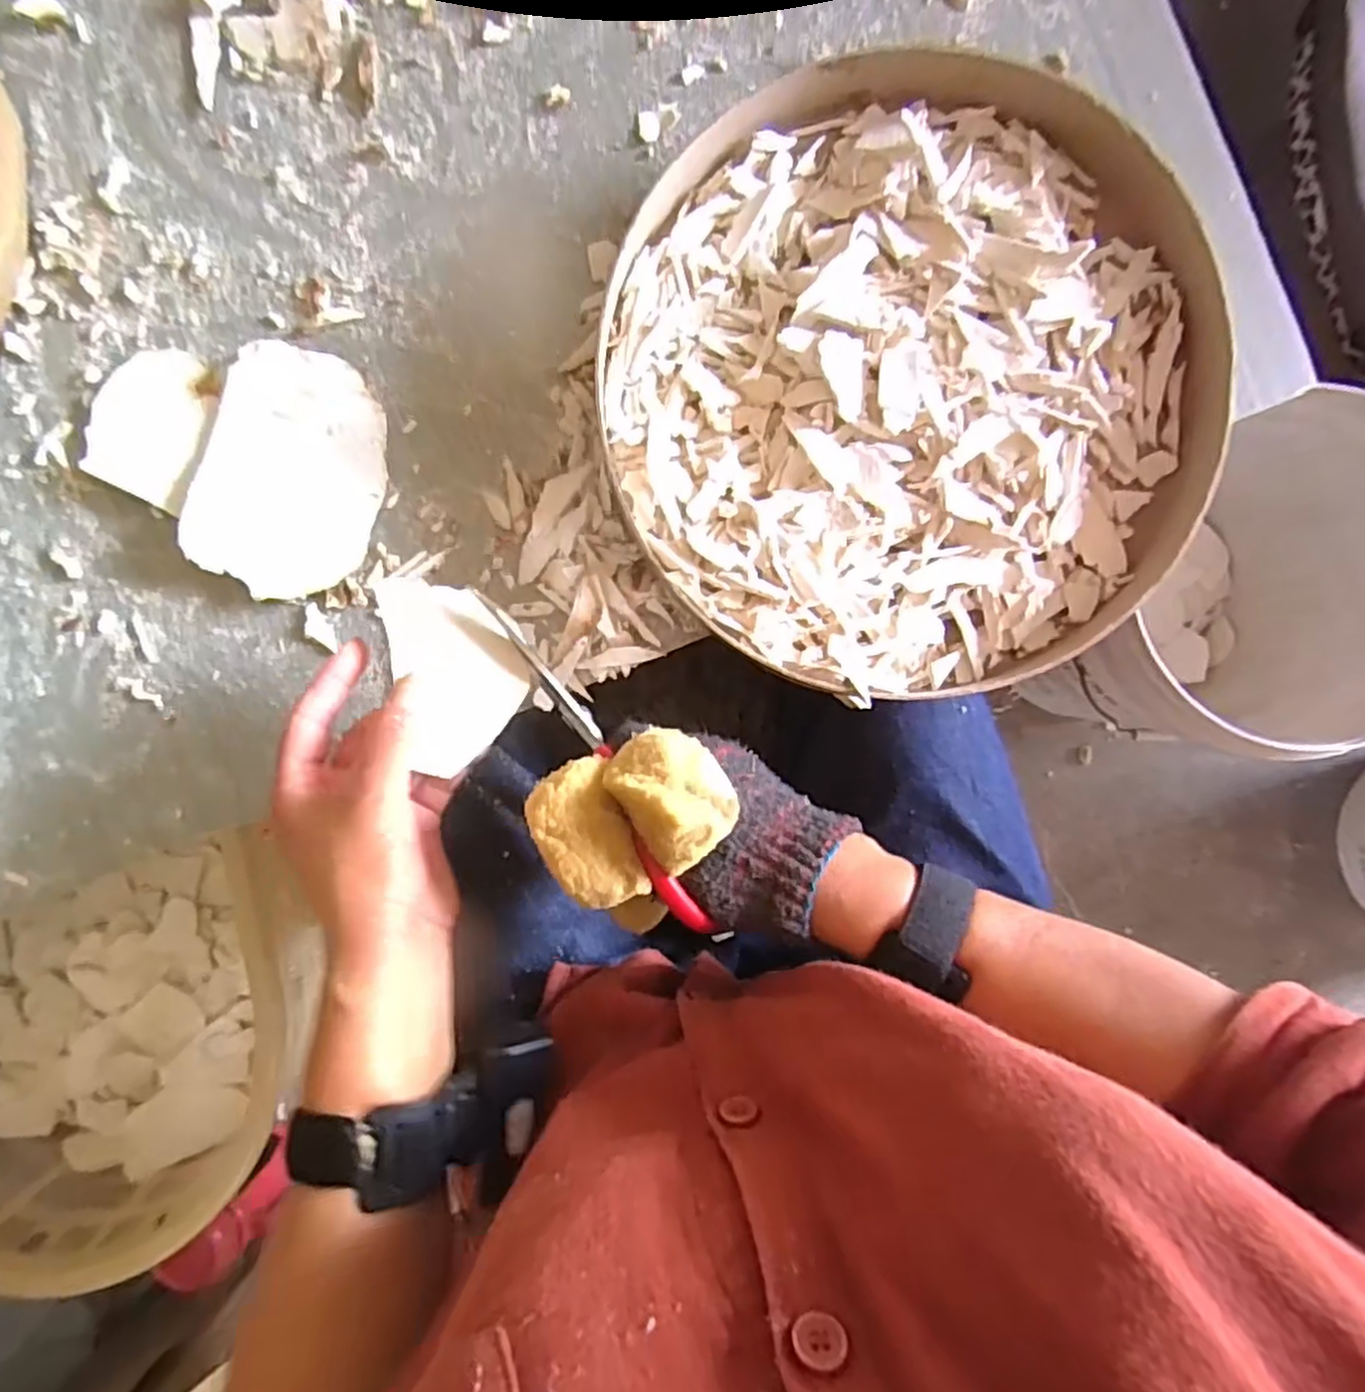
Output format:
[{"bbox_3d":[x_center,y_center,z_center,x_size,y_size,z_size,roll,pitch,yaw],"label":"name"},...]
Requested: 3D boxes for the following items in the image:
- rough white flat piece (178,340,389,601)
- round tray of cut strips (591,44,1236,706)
[{"bbox_3d":[-0.208,-0.118,0.400,0.092,0.016,0.127,12,90,1],"label":"rough white flat piece"},{"bbox_3d":[0.115,-0.154,0.381,0.296,0.043,0.297,0,90,1],"label":"round tray of cut strips"}]

